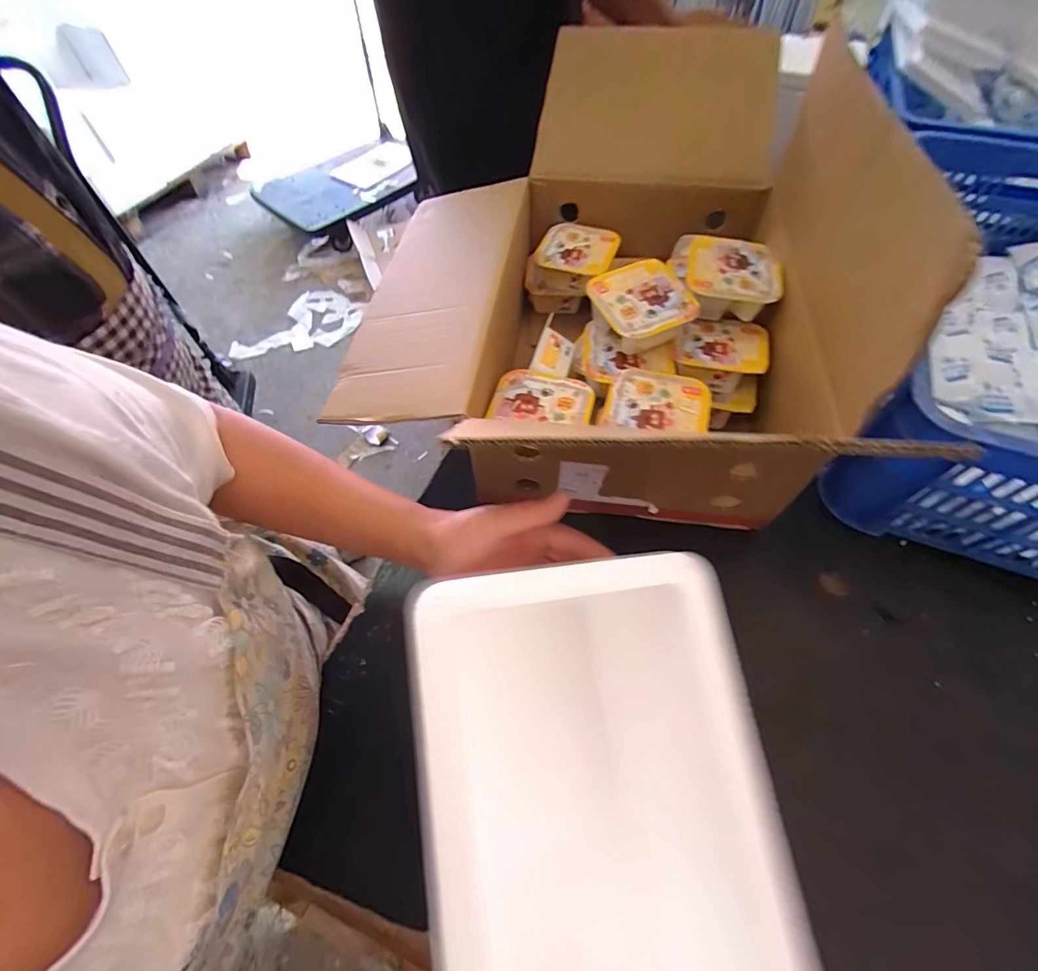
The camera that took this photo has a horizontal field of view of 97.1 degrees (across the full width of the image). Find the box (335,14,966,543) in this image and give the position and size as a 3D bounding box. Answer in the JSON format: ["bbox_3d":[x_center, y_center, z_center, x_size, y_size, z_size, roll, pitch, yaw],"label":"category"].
[{"bbox_3d":[0.083,-0.335,0.579,0.501,0.300,0.670,7,60,4],"label":"box"}]

